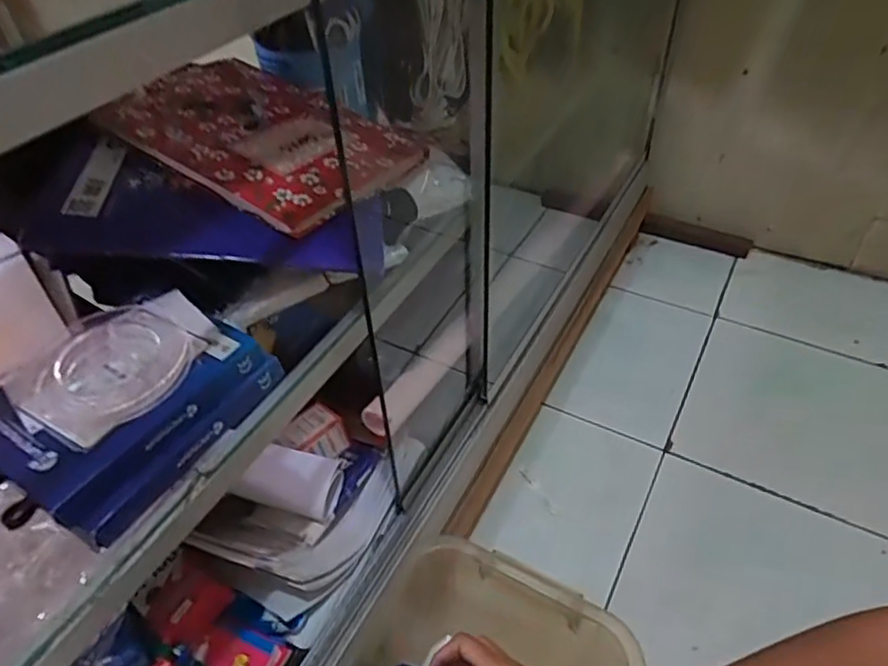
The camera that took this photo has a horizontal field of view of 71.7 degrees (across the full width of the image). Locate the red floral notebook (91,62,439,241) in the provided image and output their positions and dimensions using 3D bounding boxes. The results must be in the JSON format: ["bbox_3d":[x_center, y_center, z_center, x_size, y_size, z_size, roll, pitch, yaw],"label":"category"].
[{"bbox_3d":[-0.133,-0.149,0.460,0.195,0.013,0.155,27,46,12],"label":"red floral notebook"}]

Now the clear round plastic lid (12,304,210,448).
[{"bbox_3d":[-0.188,0.019,0.346,0.080,0.012,0.083,-2,43,1],"label":"clear round plastic lid"}]

